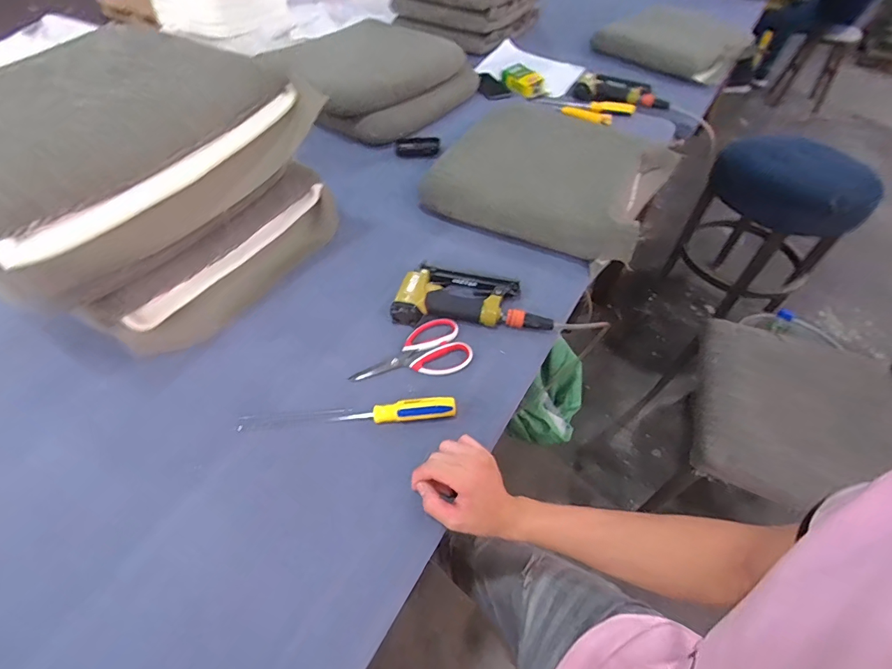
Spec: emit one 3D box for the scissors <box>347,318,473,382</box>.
[{"bbox_3d":[-0.054,0.033,0.648,0.176,0.009,0.095,-18,53,-14],"label":"scissors"}]

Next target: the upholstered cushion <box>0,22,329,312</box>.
[{"bbox_3d":[-0.467,-0.271,0.585,0.402,0.105,0.436,21,54,16],"label":"upholstered cushion"}]

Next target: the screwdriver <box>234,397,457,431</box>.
[{"bbox_3d":[-0.133,0.110,0.581,0.289,0.024,0.030,-3,51,-3],"label":"screwdriver"}]

